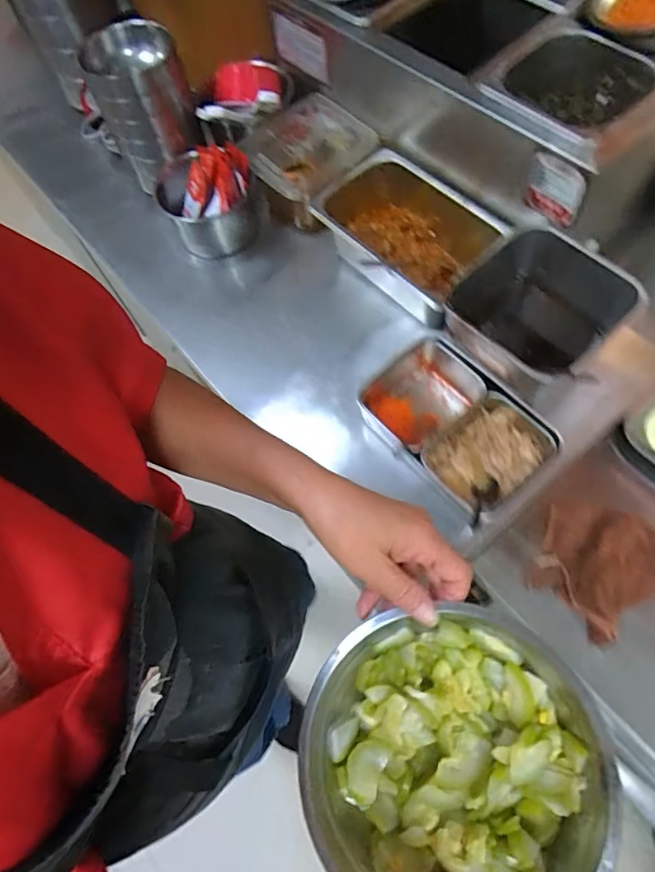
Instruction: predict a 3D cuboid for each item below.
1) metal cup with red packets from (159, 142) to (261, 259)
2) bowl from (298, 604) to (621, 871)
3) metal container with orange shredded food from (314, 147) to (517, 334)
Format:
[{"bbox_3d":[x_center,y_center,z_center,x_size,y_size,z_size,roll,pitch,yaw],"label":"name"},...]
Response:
[{"bbox_3d":[-0.188,-0.368,0.845,0.135,0.130,0.132,0,63,1],"label":"metal cup with red packets"},{"bbox_3d":[0.076,0.208,0.341,0.183,0.071,0.170,0,63,1],"label":"bowl"},{"bbox_3d":[0.112,-0.272,0.760,0.160,0.110,0.256,-37,68,-16],"label":"metal container with orange shredded food"}]

